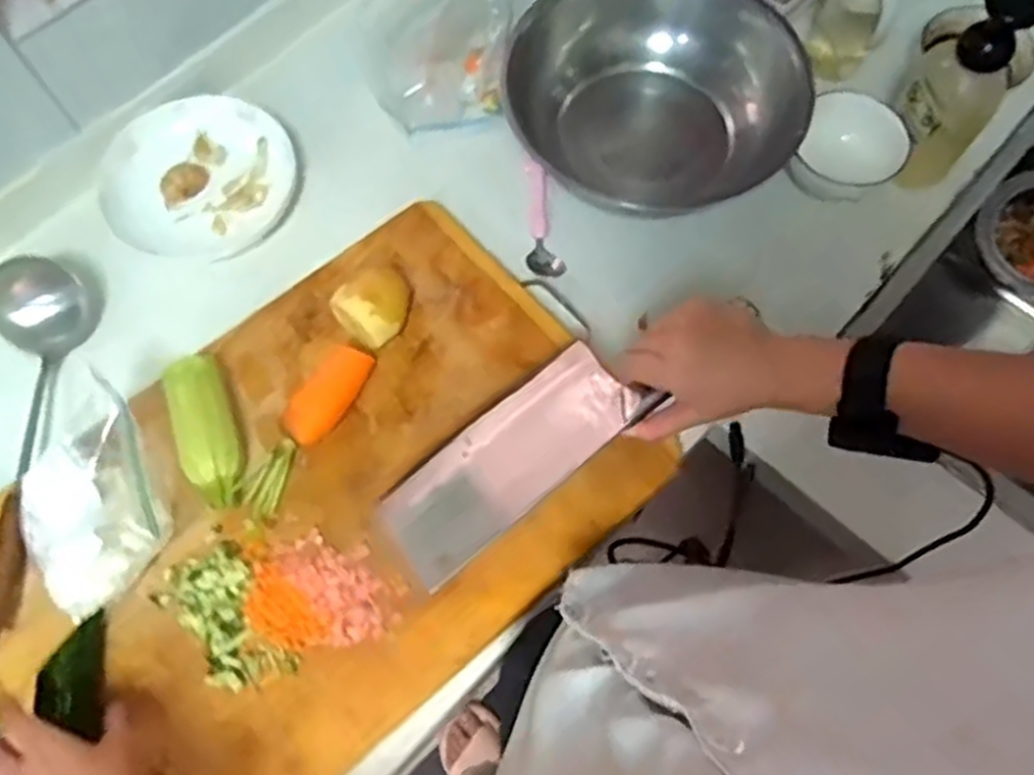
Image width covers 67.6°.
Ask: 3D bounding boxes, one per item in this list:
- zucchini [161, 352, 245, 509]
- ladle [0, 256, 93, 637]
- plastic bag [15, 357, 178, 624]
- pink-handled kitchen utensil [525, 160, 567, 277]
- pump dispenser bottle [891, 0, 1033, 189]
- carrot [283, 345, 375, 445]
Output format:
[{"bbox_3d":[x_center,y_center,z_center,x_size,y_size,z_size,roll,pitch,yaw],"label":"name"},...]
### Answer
[{"bbox_3d":[-0.260,0.039,0.654,0.046,0.040,0.130,-22,70,-7],"label":"zucchini"},{"bbox_3d":[-0.409,0.039,0.663,0.085,0.072,0.324,-15,69,-5],"label":"ladle"},{"bbox_3d":[-0.340,0.081,0.615,0.121,0.078,0.164,-33,72,-11],"label":"plastic bag"},{"bbox_3d":[0.023,-0.167,0.776,0.033,0.021,0.127,-7,69,-1],"label":"pink-handled kitchen utensil"},{"bbox_3d":[0.393,-0.261,0.709,0.079,0.199,0.063,36,73,14],"label":"pump dispenser bottle"},{"bbox_3d":[-0.159,0.006,0.663,0.034,0.044,0.093,31,72,12],"label":"carrot"}]

